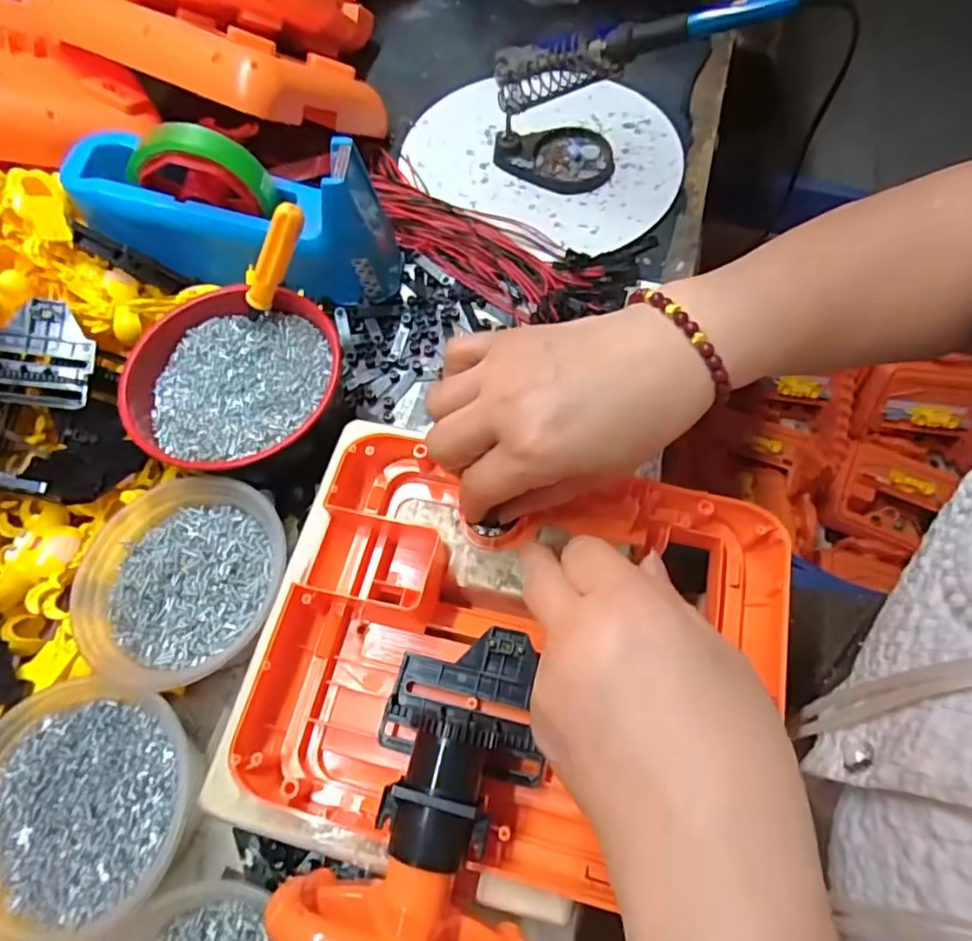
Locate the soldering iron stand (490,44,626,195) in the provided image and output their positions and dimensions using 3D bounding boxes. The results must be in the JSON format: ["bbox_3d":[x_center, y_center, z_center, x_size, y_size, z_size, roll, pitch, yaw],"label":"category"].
[{"bbox_3d":[0.055,-0.280,0.465,0.097,0.095,0.070,3,65,4],"label":"soldering iron stand"}]

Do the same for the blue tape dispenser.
[{"bbox_3d":[-0.159,-0.179,0.401,0.211,0.094,0.058,8,63,-16],"label":"blue tape dispenser"}]

